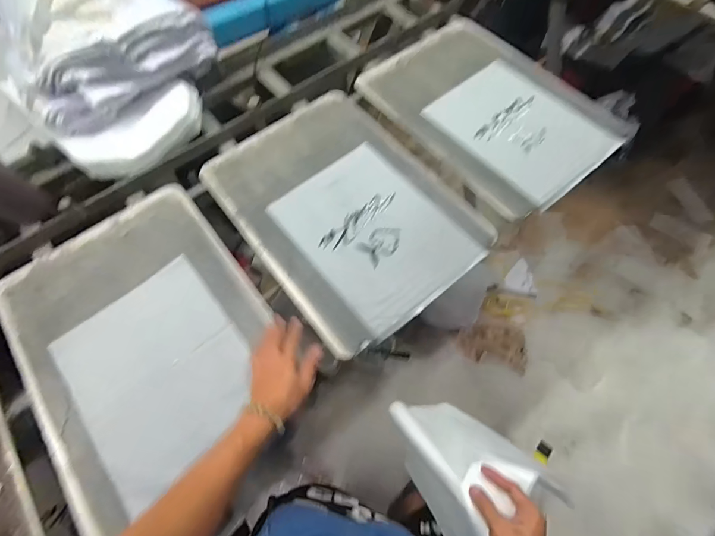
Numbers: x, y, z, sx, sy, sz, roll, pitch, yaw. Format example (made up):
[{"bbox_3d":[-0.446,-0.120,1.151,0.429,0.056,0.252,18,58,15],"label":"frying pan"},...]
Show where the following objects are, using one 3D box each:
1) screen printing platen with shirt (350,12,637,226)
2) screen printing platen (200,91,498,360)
[{"bbox_3d":[0.308,-0.404,0.865,0.408,0.034,0.569,-35,72,-14],"label":"screen printing platen with shirt"},{"bbox_3d":[-0.040,-0.138,0.749,0.399,0.019,0.546,-37,73,-14],"label":"screen printing platen"}]

